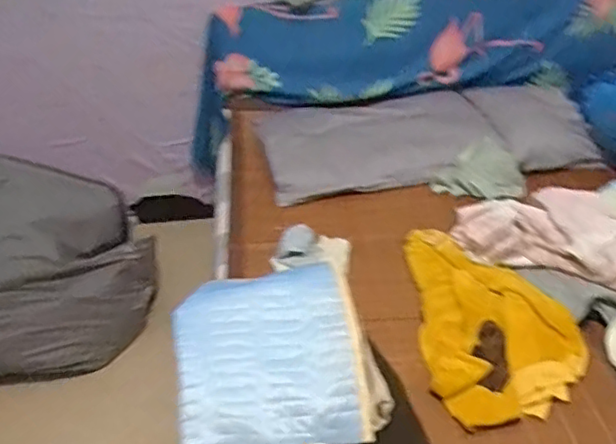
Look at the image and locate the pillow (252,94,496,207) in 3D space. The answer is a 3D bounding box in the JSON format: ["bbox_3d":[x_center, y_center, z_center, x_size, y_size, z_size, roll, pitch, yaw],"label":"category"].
[{"bbox_3d":[0.196,-0.261,1.872,0.659,0.080,0.420,-12,36,-11],"label":"pillow"}]

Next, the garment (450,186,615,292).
[{"bbox_3d":[0.580,0.014,1.383,0.494,0.124,0.350,6,36,15],"label":"garment"}]

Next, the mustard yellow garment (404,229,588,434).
[{"bbox_3d":[0.377,0.174,1.324,0.313,0.043,0.565,-5,35,-1],"label":"mustard yellow garment"}]

